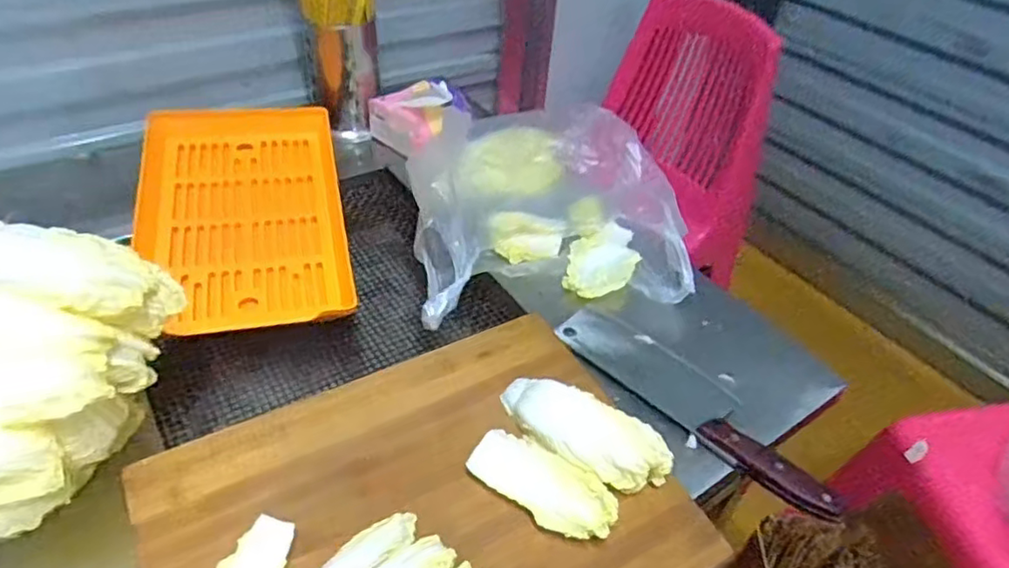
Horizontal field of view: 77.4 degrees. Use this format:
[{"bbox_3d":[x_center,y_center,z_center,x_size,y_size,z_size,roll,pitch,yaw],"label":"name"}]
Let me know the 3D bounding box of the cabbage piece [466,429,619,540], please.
[{"bbox_3d":[0.030,0.157,0.487,0.114,0.023,0.055,31,49,24],"label":"cabbage piece"}]

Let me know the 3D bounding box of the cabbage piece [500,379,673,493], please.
[{"bbox_3d":[0.061,0.119,0.511,0.145,0.039,0.053,28,48,22],"label":"cabbage piece"}]

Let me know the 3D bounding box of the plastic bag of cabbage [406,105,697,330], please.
[{"bbox_3d":[0.043,-0.119,0.749,0.295,0.101,0.401,-3,44,-10],"label":"plastic bag of cabbage"}]

